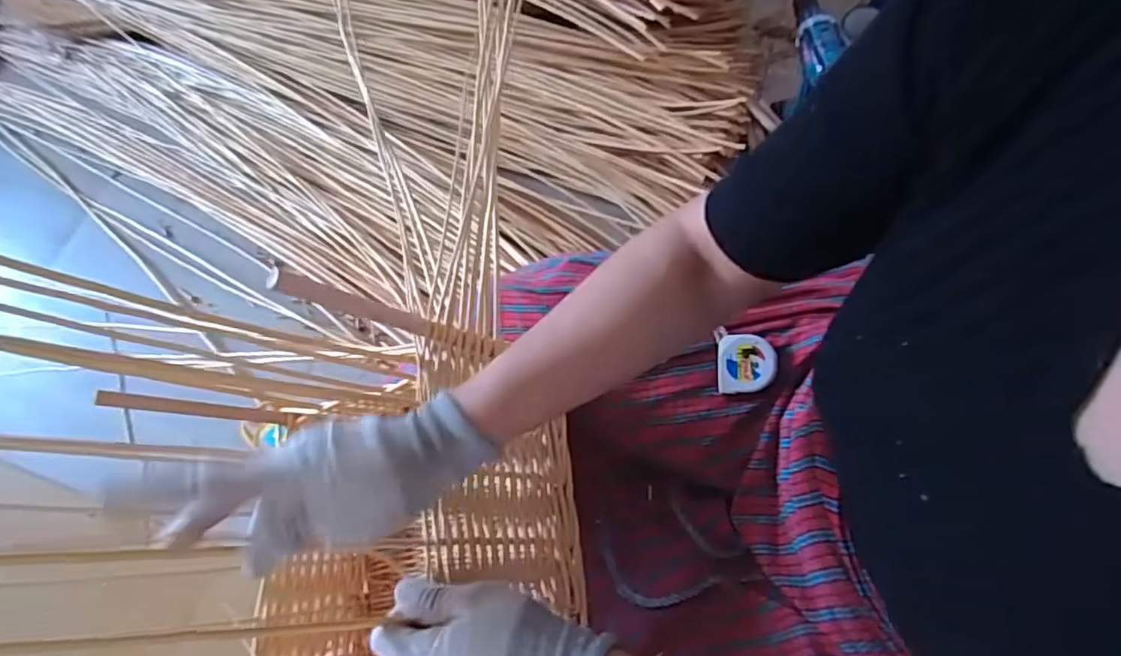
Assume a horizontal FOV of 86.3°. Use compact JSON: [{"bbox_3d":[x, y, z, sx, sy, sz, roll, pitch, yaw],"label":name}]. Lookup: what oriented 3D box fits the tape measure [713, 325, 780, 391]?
[{"bbox_3d":[0.170,0.030,0.547,0.052,0.015,0.057,0,81,19],"label":"tape measure"}]

